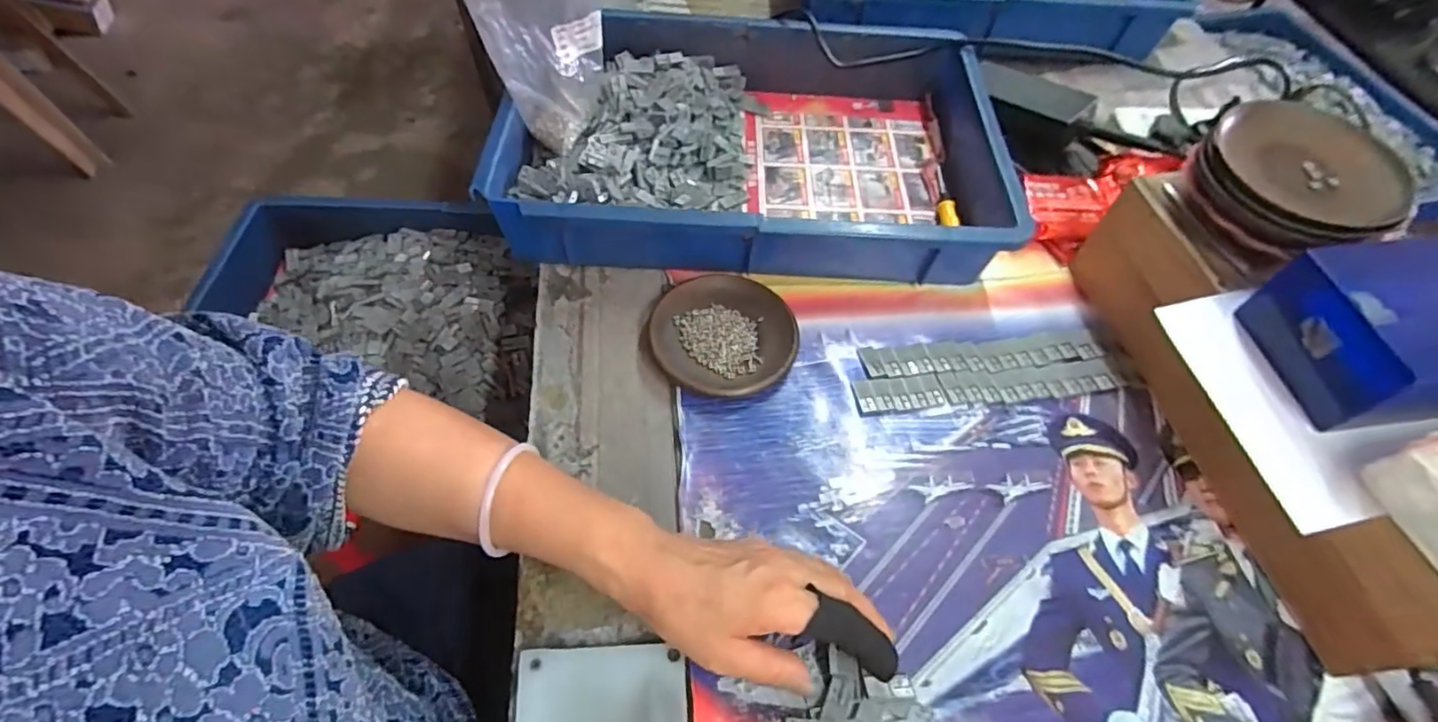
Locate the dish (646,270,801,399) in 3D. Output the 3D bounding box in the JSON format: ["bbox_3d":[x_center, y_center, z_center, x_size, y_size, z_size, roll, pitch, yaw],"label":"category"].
[{"bbox_3d":[0.004,-0.022,0.487,0.110,0.016,0.115,1,57,-2],"label":"dish"}]

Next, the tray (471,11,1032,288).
[{"bbox_3d":[0.037,-0.200,0.567,0.425,0.075,0.281,3,57,-1],"label":"tray"}]

